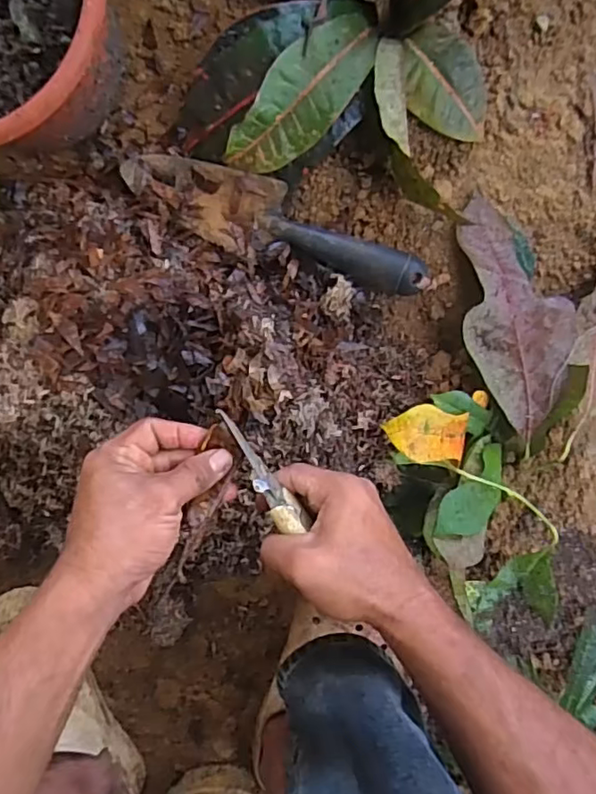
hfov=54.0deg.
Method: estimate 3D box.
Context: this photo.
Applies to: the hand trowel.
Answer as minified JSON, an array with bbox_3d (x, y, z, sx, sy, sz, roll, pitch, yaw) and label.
[{"bbox_3d":[-0.018,-0.145,0.478,0.253,0.032,0.061,15,96,-4],"label":"hand trowel"}]

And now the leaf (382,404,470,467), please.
[{"bbox_3d":[0.105,0.030,0.466,0.077,0.019,0.043,12,88,-35],"label":"leaf"}]

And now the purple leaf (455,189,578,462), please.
[{"bbox_3d":[0.185,-0.070,0.505,0.092,0.039,0.208,-11,83,-1],"label":"purple leaf"}]

